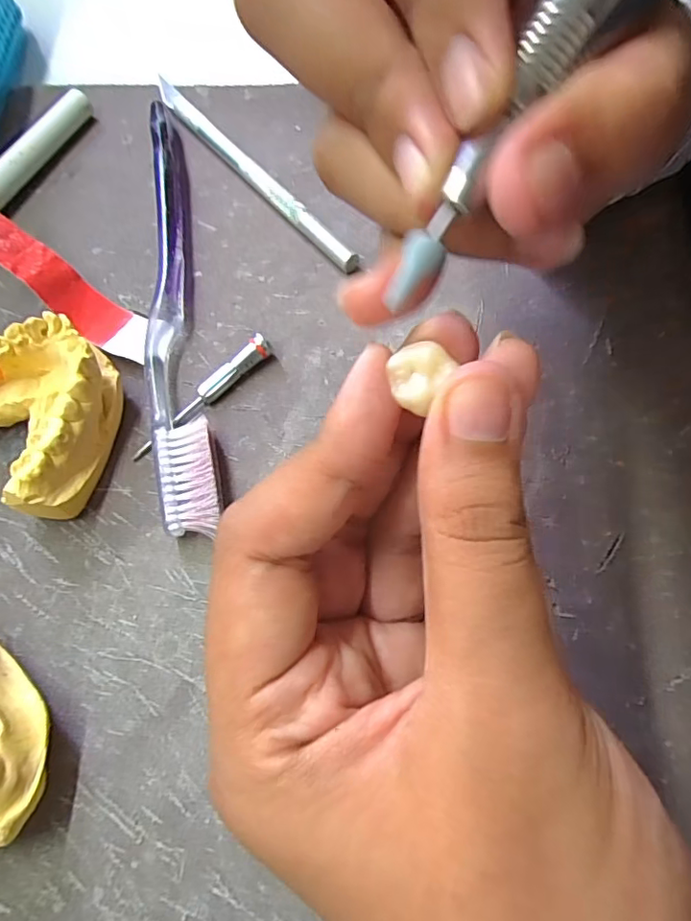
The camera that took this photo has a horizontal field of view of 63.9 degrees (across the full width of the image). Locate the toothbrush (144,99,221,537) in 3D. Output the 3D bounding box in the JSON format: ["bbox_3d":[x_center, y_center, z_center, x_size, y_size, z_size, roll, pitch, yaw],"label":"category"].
[{"bbox_3d":[-0.064,-0.059,0.202,0.020,0.014,0.177,-11,68,-2],"label":"toothbrush"}]

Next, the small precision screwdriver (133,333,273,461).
[{"bbox_3d":[-0.049,-0.022,0.189,0.059,0.009,0.006,-40,72,-13],"label":"small precision screwdriver"}]

